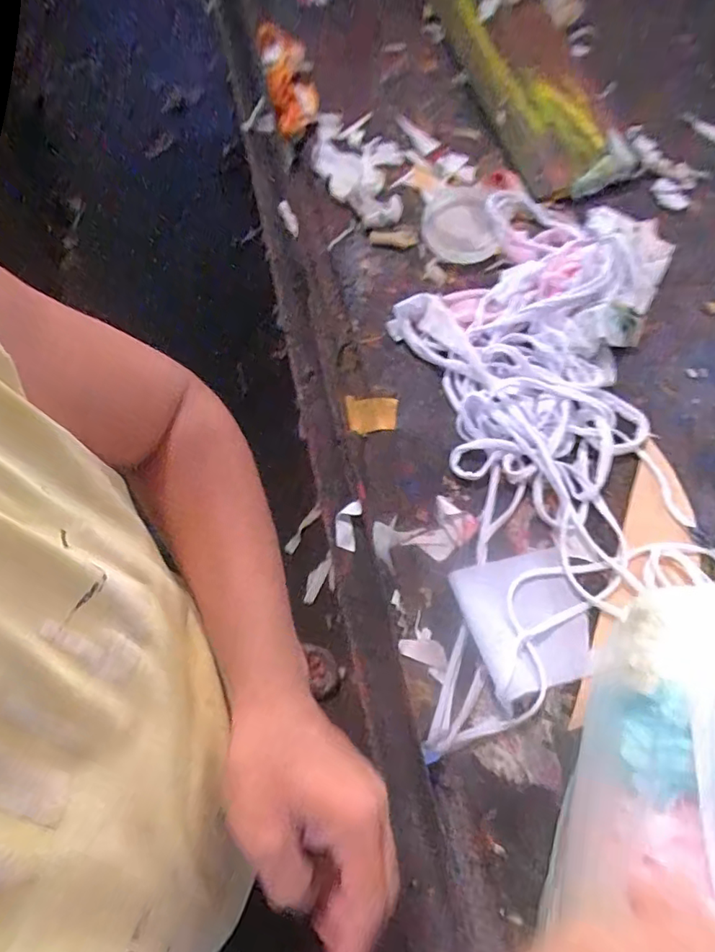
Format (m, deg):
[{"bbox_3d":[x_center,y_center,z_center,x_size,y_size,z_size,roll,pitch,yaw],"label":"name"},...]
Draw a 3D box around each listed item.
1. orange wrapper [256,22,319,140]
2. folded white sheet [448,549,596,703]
[{"bbox_3d":[-0.085,-0.501,0.696,0.060,0.039,0.161,-13,72,-3],"label":"orange wrapper"},{"bbox_3d":[0.146,0.124,0.471,0.099,0.025,0.110,-16,73,-4],"label":"folded white sheet"}]

